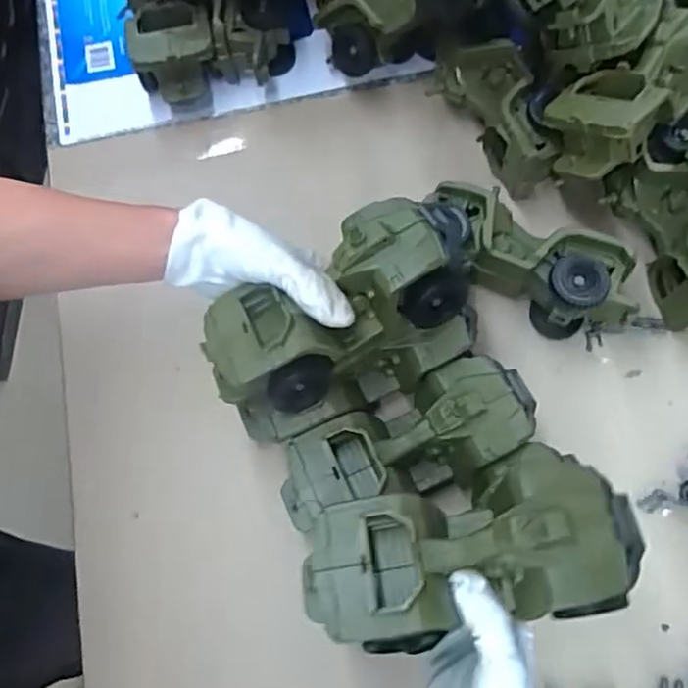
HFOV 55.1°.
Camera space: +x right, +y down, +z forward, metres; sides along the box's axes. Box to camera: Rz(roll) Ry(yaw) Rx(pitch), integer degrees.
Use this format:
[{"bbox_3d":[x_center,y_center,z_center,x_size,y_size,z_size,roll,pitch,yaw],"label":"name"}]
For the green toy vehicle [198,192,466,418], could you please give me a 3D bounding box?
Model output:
[{"bbox_3d":[-0.006,-0.027,0.460,0.195,0.067,0.087,-31,72,4],"label":"green toy vehicle"}]

